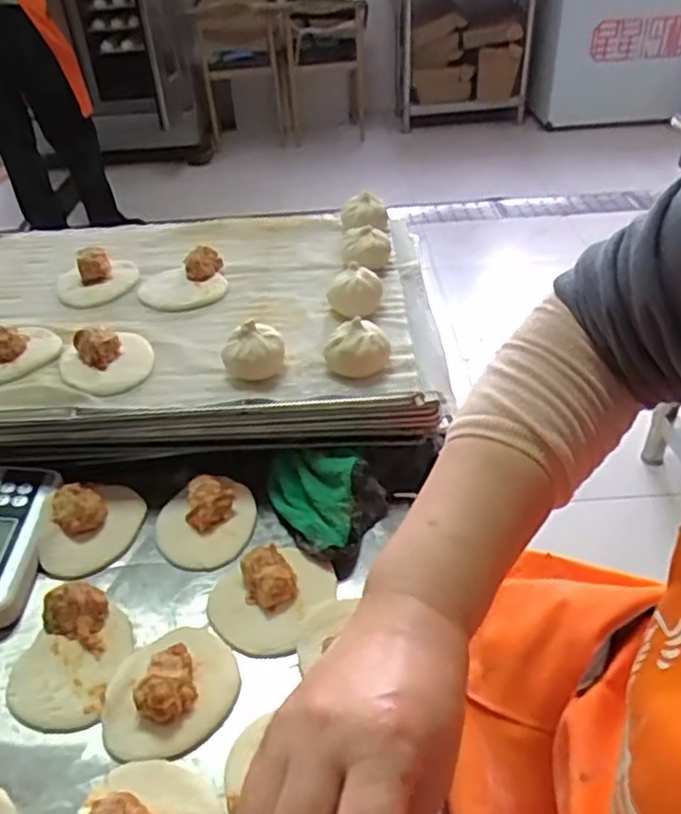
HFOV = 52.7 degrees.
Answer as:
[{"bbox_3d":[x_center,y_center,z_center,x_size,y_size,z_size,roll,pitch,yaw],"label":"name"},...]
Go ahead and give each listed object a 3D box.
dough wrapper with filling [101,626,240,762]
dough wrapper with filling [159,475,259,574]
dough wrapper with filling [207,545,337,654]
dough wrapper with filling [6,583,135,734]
[{"bbox_3d":[-0.118,0.185,0.465,0.095,0.025,0.082,-29,44,-29],"label":"dough wrapper with filling"},{"bbox_3d":[-0.116,0.092,0.589,0.082,0.027,0.082,-9,38,-7],"label":"dough wrapper with filling"},{"bbox_3d":[-0.055,0.141,0.526,0.080,0.031,0.090,22,44,29],"label":"dough wrapper with filling"},{"bbox_3d":[-0.195,0.173,0.489,0.075,0.031,0.096,5,38,11],"label":"dough wrapper with filling"}]

